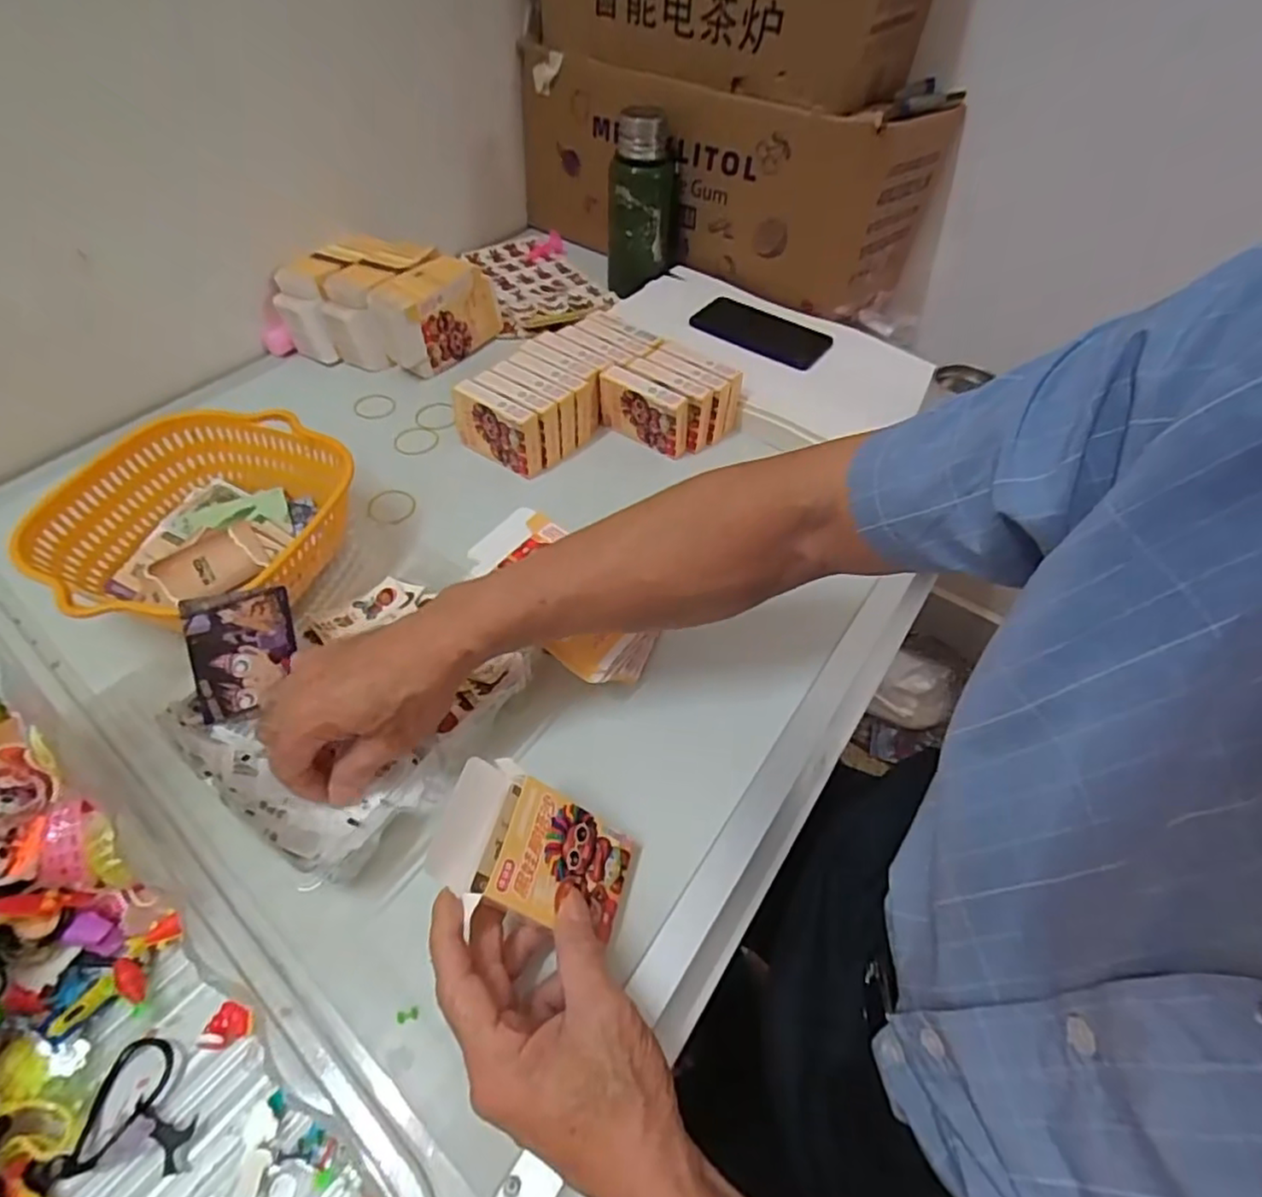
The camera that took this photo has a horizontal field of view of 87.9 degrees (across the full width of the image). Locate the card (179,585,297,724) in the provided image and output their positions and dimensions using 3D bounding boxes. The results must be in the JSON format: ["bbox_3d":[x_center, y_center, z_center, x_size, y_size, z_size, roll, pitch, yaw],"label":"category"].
[{"bbox_3d":[-0.256,0.037,0.433,0.059,0.084,0.005,-11,15,-31],"label":"card"}]

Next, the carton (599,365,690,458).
[{"bbox_3d":[0.013,-0.188,0.673,0.103,0.067,0.027,31,56,20],"label":"carton"}]

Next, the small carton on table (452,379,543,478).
[{"bbox_3d":[-0.130,-0.163,0.635,0.092,0.071,0.025,31,56,20],"label":"small carton on table"}]

